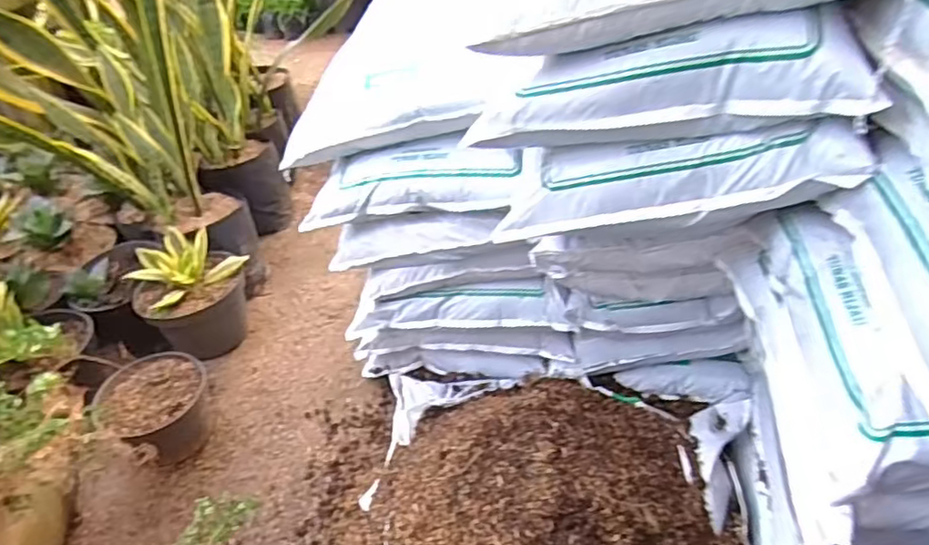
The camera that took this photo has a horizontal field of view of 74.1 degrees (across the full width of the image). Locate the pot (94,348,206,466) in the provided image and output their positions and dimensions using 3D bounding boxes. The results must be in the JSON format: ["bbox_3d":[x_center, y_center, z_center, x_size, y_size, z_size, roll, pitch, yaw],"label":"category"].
[{"bbox_3d":[-0.451,0.212,0.929,0.140,0.122,0.148,-4,39,3],"label":"pot"}]

